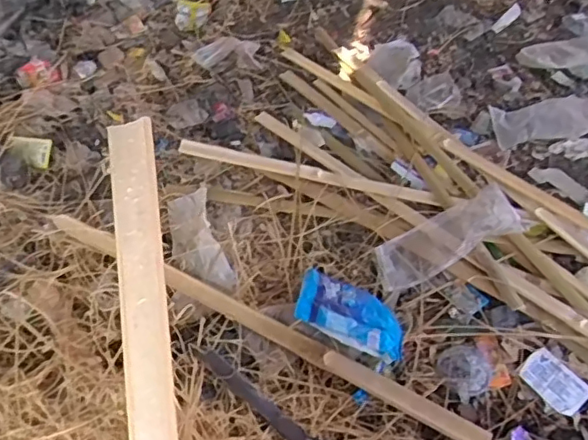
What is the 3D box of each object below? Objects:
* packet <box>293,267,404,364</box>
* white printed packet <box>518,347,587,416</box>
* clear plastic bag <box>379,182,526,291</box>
[{"bbox_3d":[0.098,0.161,0.994,0.195,0.022,0.127,27,40,8],"label":"packet"},{"bbox_3d":[0.440,0.270,0.976,0.071,0.009,0.106,-34,63,-22],"label":"white printed packet"},{"bbox_3d":[0.285,0.031,1.100,0.296,0.069,0.109,-20,54,-19],"label":"clear plastic bag"}]

